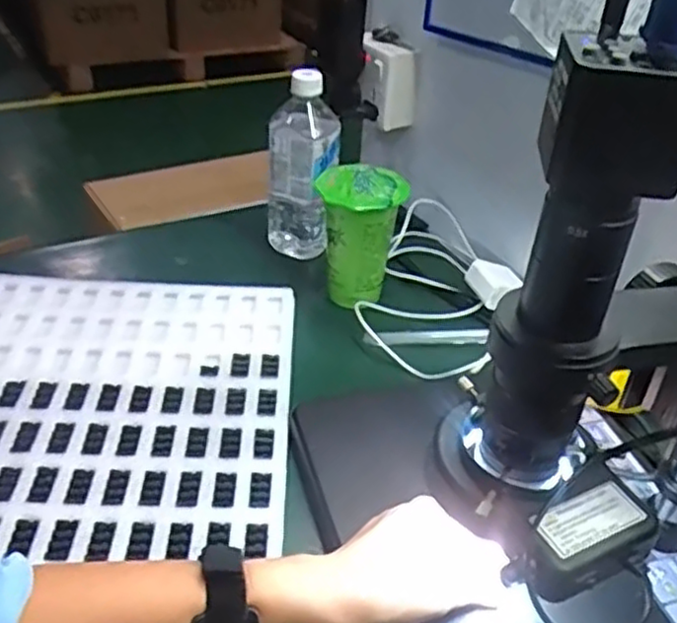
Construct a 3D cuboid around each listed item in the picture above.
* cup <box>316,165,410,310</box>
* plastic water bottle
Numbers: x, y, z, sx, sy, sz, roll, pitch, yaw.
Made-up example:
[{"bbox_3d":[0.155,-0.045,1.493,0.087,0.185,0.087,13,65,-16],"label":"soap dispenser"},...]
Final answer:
[{"bbox_3d":[0.019,-0.072,0.708,0.078,0.119,0.076,3,37,-2],"label":"cup"},{"bbox_3d":[-0.039,-0.145,0.757,0.070,0.194,0.054,5,37,0],"label":"plastic water bottle"}]

